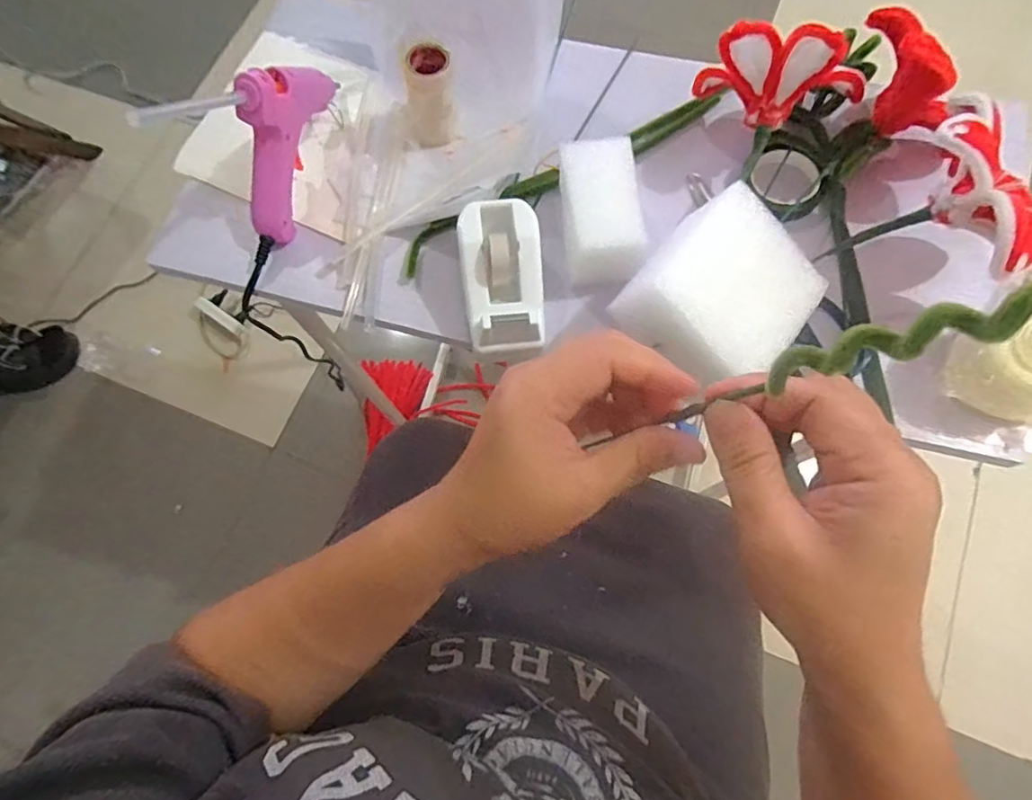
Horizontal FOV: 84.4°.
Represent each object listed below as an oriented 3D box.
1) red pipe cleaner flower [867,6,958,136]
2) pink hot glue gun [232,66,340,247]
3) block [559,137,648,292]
[{"bbox_3d":[0.252,-0.215,0.372,0.021,0.049,0.085,-13,72,-2],"label":"red pipe cleaner flower"},{"bbox_3d":[-0.160,-0.186,0.387,0.025,0.095,0.127,12,73,6],"label":"pink hot glue gun"},{"bbox_3d":[0.057,-0.123,0.389,0.052,0.046,0.097,-4,72,2],"label":"block"}]

